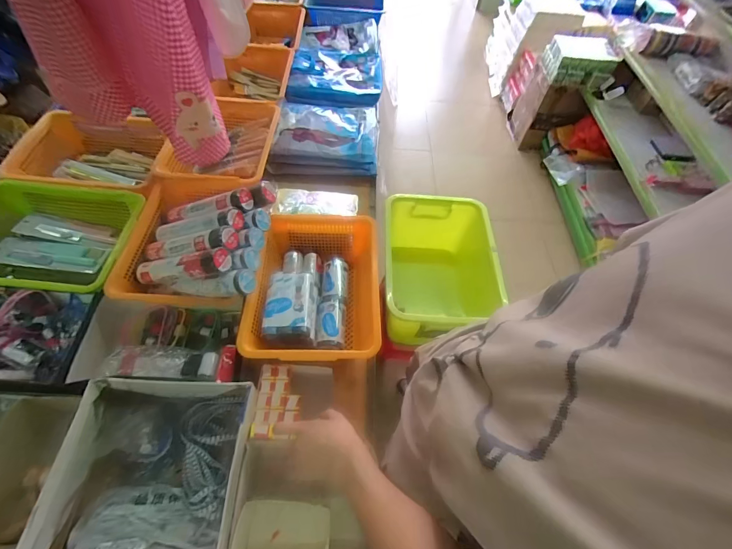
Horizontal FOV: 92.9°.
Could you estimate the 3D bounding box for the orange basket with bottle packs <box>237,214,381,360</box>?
[{"bbox_3d":[-0.122,0.037,0.815,0.256,0.119,0.357,2,58,-3],"label":"orange basket with bottle packs"}]

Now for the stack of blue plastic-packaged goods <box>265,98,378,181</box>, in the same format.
[{"bbox_3d":[-0.136,-0.439,1.124,0.333,0.081,0.275,-1,58,-6],"label":"stack of blue plastic-packaged goods"}]

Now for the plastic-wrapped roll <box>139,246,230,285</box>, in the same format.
[{"bbox_3d":[-0.392,-0.014,0.736,0.233,0.048,0.054,-7,55,21],"label":"plastic-wrapped roll"}]

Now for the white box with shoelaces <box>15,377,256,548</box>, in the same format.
[{"bbox_3d":[-0.360,0.364,0.588,0.290,0.115,0.330,2,58,-3],"label":"white box with shoelaces"}]

